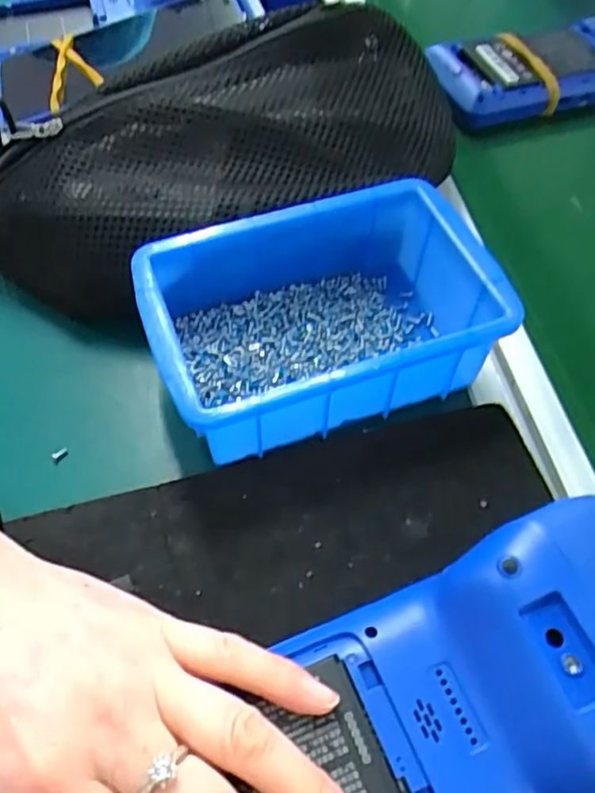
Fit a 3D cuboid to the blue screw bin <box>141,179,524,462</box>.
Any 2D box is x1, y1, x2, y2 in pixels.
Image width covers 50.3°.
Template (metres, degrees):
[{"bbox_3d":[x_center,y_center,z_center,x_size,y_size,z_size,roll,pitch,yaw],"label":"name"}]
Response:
[{"bbox_3d":[0.011,-0.034,0.286,0.149,0.051,0.096,-20,58,-11],"label":"blue screw bin"}]

